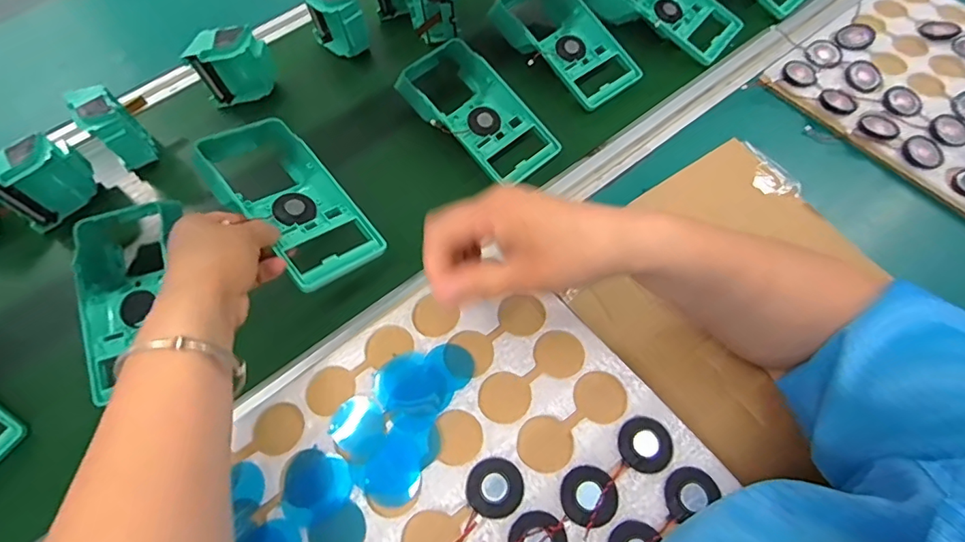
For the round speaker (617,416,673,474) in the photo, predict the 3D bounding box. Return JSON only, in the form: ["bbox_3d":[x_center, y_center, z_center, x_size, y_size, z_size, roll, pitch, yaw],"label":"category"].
[{"bbox_3d":[0.104,0.111,0.321,0.033,0.005,0.033,-1,60,2],"label":"round speaker"}]

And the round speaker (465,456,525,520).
[{"bbox_3d":[0.008,0.134,0.310,0.034,0.004,0.034,-1,60,2],"label":"round speaker"}]

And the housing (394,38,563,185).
[{"bbox_3d":[-0.013,-0.169,0.529,0.093,0.051,0.194,-39,66,-17],"label":"housing"}]

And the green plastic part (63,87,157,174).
[{"bbox_3d":[-0.391,-0.148,0.541,0.046,0.078,0.078,-41,66,-18],"label":"green plastic part"}]

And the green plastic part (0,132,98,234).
[{"bbox_3d":[-0.449,-0.094,0.516,0.040,0.075,0.083,40,70,22],"label":"green plastic part"}]

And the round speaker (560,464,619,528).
[{"bbox_3d":[0.065,0.137,0.307,0.034,0.004,0.033,-1,60,2],"label":"round speaker"}]

